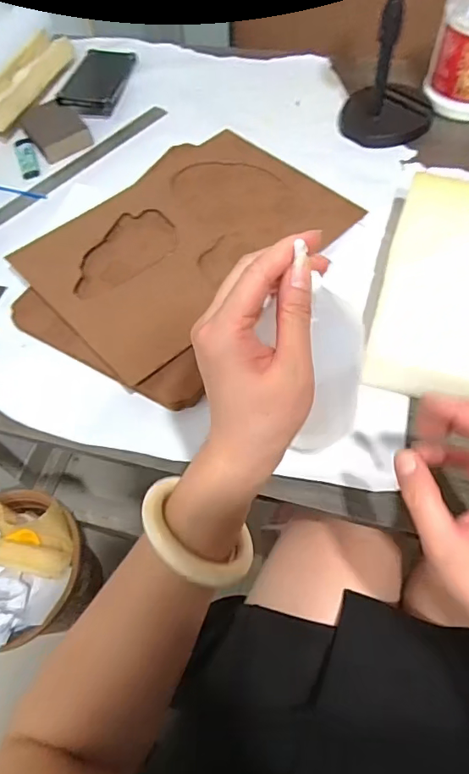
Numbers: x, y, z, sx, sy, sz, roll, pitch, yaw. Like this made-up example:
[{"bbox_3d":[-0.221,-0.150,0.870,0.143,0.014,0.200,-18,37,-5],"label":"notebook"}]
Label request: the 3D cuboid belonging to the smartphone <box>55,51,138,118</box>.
[{"bbox_3d":[-0.202,-0.456,0.736,0.073,0.014,0.166,13,56,-6],"label":"smartphone"}]

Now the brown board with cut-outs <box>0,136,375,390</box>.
[{"bbox_3d":[-0.059,-0.175,0.562,0.326,0.012,0.245,-38,65,-17],"label":"brown board with cut-outs"}]

